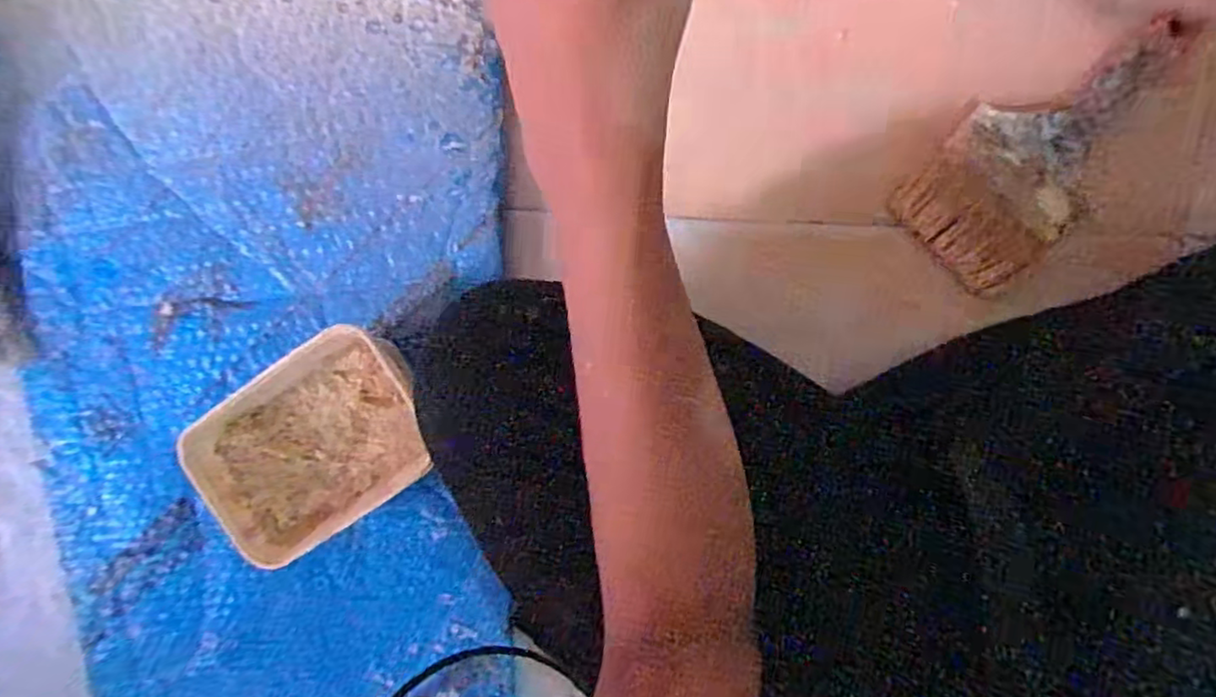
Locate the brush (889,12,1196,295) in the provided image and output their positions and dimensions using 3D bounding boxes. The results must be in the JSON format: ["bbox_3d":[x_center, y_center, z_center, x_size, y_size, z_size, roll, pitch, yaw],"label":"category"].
[{"bbox_3d":[0.284,-0.133,0.435,0.093,0.017,0.189,41,100,0],"label":"brush"}]

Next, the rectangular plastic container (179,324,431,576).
[{"bbox_3d":[-0.211,0.070,0.487,0.177,0.053,0.120,-34,92,9],"label":"rectangular plastic container"}]

